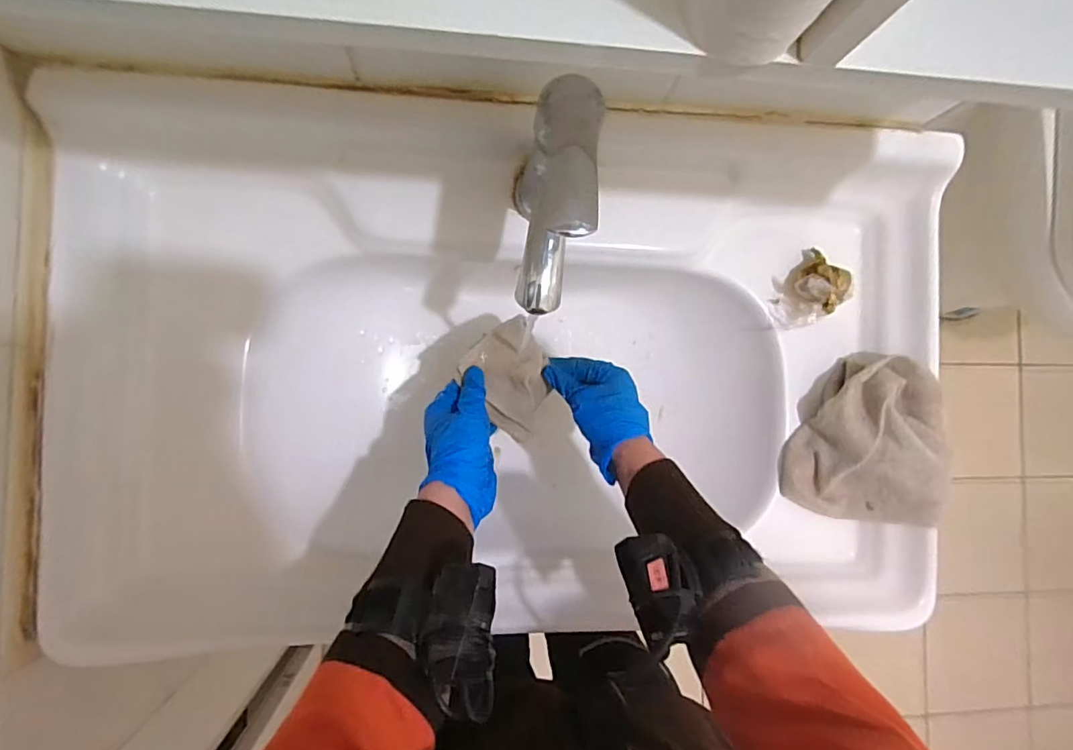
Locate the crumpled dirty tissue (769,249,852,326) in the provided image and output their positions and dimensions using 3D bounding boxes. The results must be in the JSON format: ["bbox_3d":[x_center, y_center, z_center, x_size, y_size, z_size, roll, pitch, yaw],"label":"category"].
[{"bbox_3d":[0.275,-0.086,0.541,0.073,0.049,0.057,-35,93,-6],"label":"crumpled dirty tissue"}]

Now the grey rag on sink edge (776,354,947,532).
[{"bbox_3d":[0.341,0.067,0.541,0.133,0.060,0.166,19,86,-6],"label":"grey rag on sink edge"}]

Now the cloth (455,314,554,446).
[{"bbox_3d":[-0.020,0.005,0.532,0.076,0.046,0.104,-36,93,-6],"label":"cloth"}]

